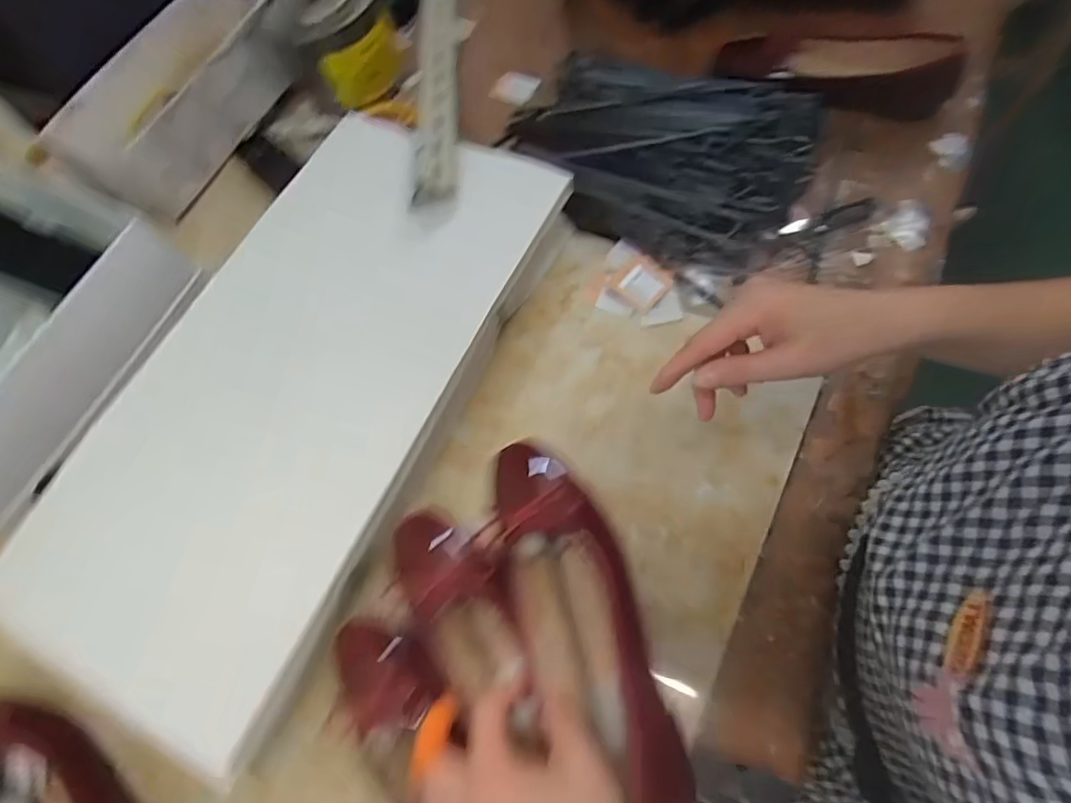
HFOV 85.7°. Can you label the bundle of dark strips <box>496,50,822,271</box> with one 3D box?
[{"bbox_3d":[0.122,-0.281,0.624,0.338,0.042,0.284,15,70,13],"label":"bundle of dark strips"}]

